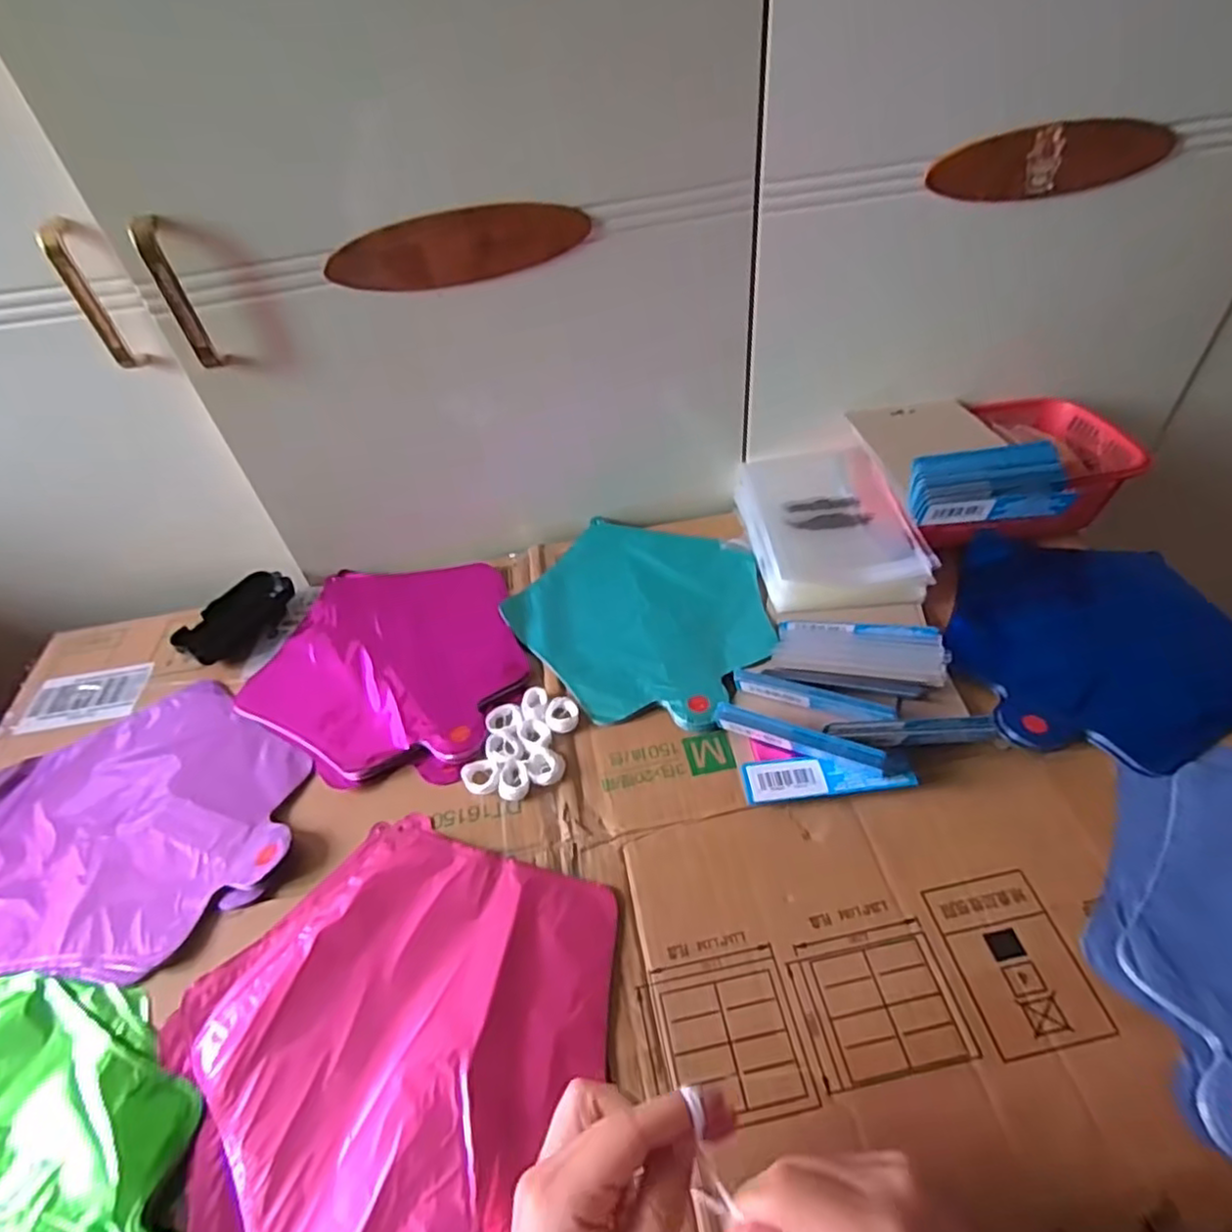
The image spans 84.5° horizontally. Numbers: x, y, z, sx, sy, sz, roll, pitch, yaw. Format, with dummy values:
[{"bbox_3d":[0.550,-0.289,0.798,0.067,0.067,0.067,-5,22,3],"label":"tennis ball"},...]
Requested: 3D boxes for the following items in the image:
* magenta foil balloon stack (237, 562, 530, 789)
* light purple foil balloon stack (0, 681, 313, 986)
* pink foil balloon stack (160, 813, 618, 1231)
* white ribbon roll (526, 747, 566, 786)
[{"bbox_3d":[-0.189,0.037,0.584,0.229,0.011,0.231,4,44,11],"label":"magenta foil balloon stack"},{"bbox_3d":[-0.348,0.142,0.494,0.235,0.014,0.225,-9,46,-1],"label":"light purple foil balloon stack"},{"bbox_3d":[-0.132,0.238,0.377,0.226,0.017,0.239,12,49,18],"label":"pink foil balloon stack"},{"bbox_3d":[-0.051,0.109,0.491,0.027,0.007,0.029,-14,46,-6],"label":"white ribbon roll"}]

